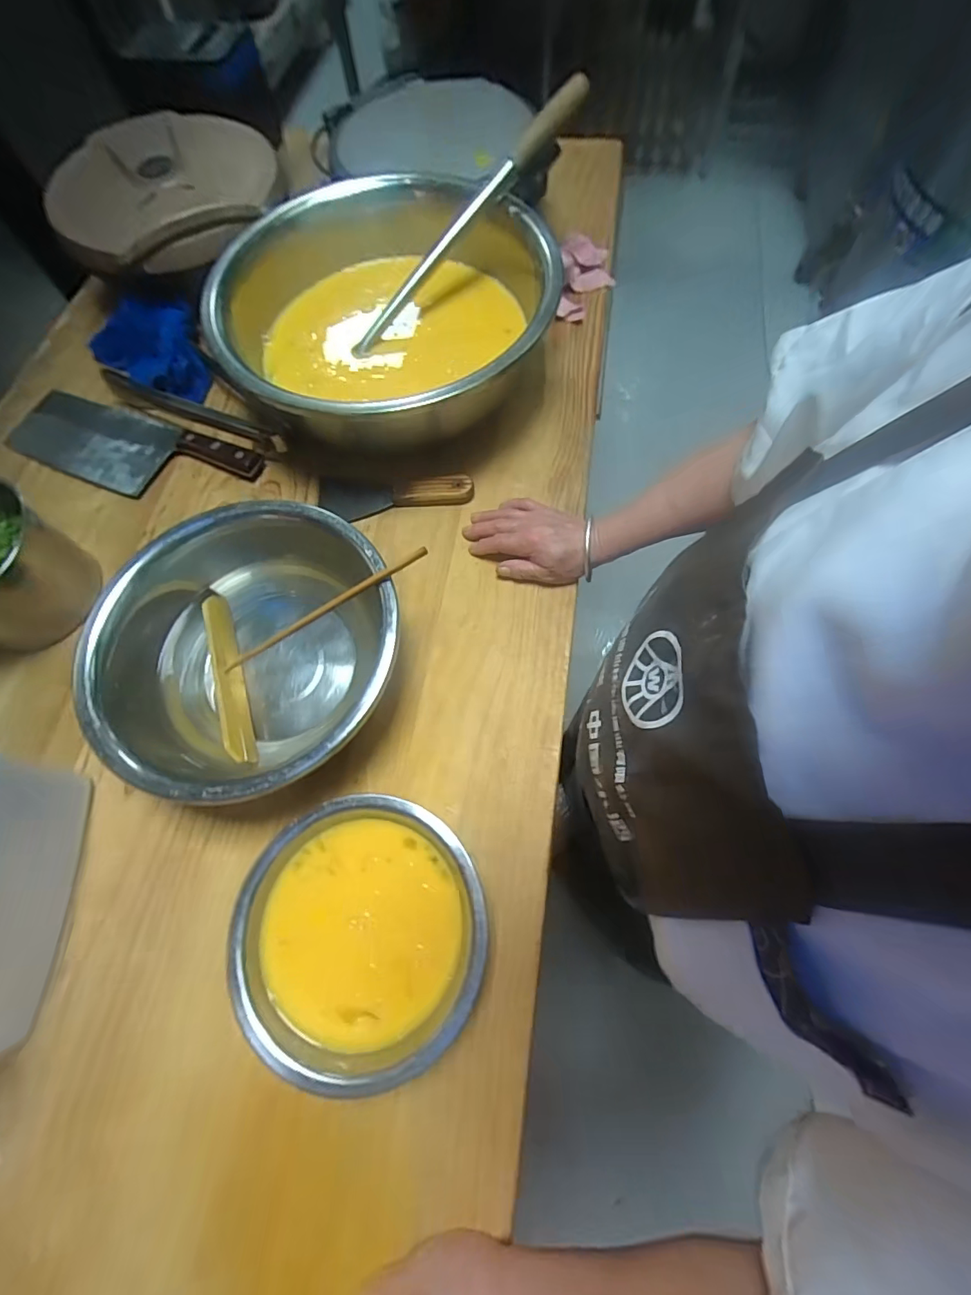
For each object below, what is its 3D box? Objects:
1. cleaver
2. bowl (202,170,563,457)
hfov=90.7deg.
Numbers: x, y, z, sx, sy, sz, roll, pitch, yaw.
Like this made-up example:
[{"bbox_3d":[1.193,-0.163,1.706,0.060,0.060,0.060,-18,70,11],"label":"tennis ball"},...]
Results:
[{"bbox_3d":[-0.454,-0.252,0.599,0.355,0.020,0.109,20,70,11],"label":"cleaver"},{"bbox_3d":[-0.116,-0.377,0.576,0.367,0.138,0.358,-1,68,3],"label":"bowl"}]

